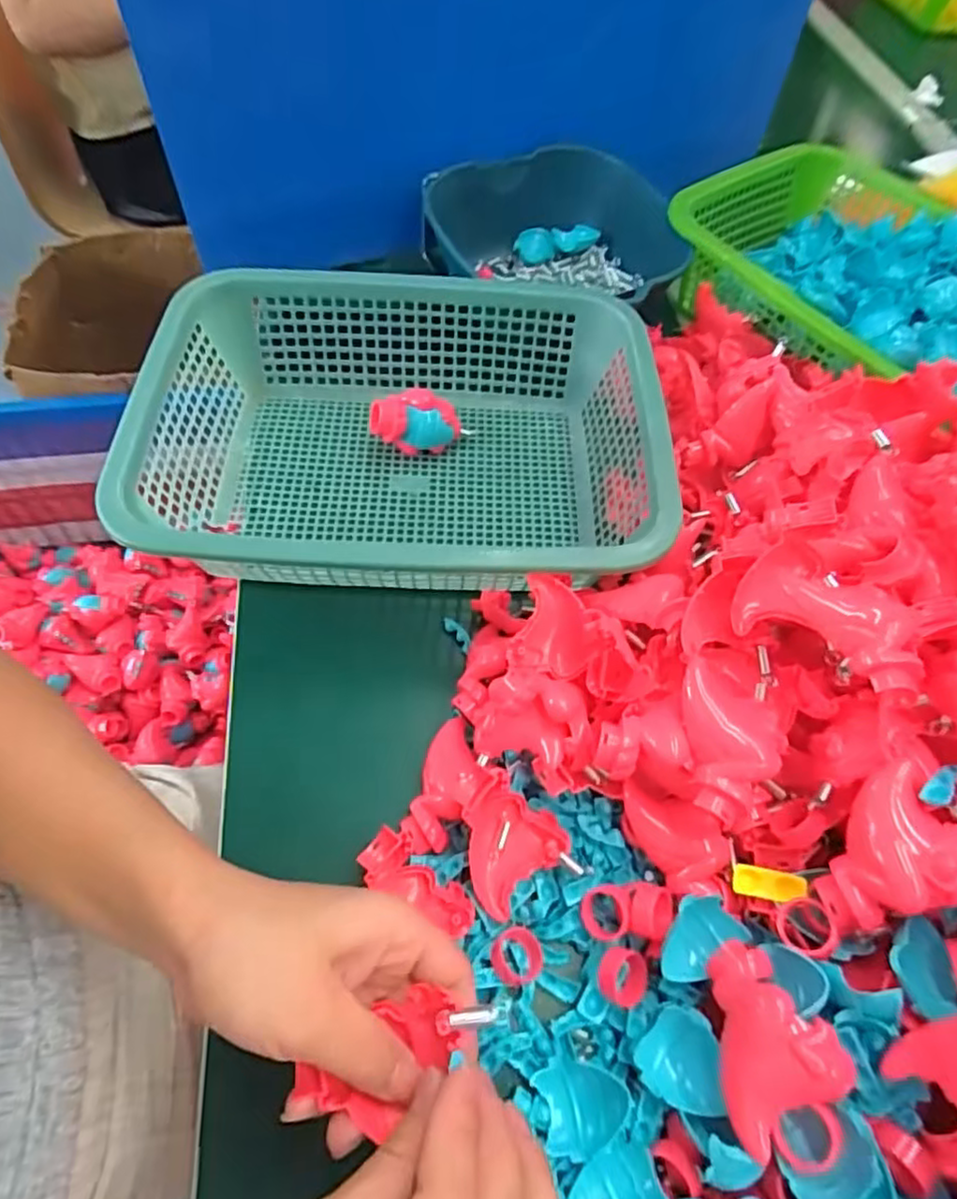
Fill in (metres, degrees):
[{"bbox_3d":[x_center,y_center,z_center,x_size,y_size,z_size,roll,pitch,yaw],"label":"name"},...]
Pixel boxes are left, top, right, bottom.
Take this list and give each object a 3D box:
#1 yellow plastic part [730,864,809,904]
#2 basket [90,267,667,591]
[{"bbox_3d":[0.146,0.143,0.337,0.033,0.006,0.015,-1,56,22],"label":"yellow plastic part"},{"bbox_3d":[-0.051,-0.108,0.482,0.337,0.099,0.262,3,59,-2],"label":"basket"}]

